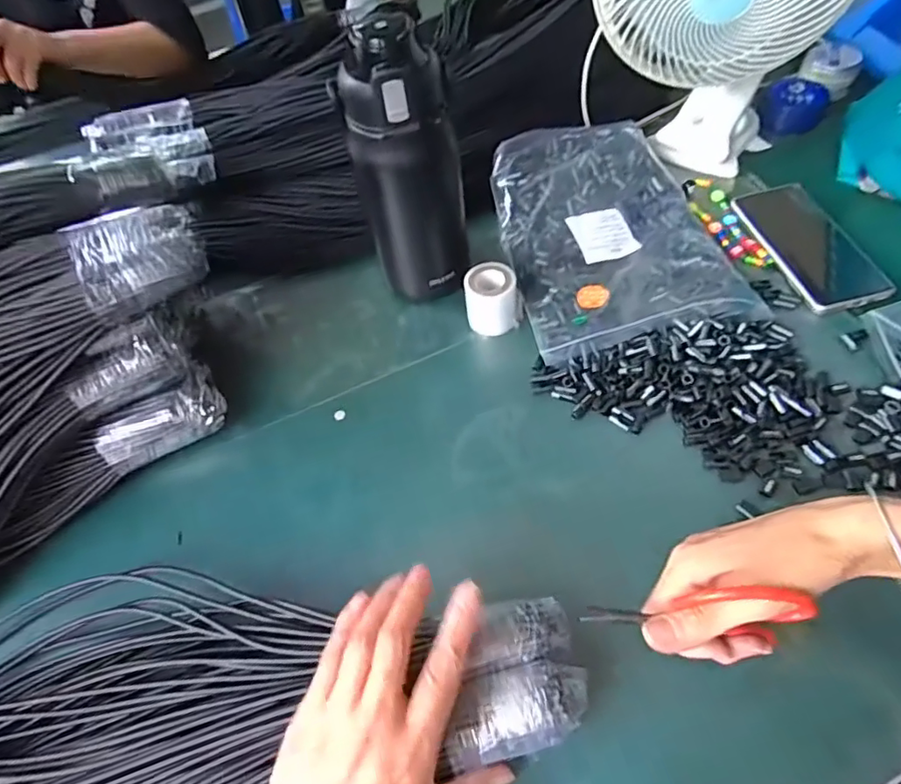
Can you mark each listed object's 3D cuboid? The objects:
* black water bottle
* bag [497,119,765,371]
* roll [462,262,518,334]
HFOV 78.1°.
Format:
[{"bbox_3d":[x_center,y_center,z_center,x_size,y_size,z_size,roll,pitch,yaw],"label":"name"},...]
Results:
[{"bbox_3d":[-0.037,-0.185,0.486,0.081,0.239,0.071,27,62,25],"label":"black water bottle"},{"bbox_3d":[0.157,-0.163,0.563,0.204,0.062,0.281,-11,55,-1],"label":"bag"},{"bbox_3d":[0.038,-0.085,0.519,0.048,0.055,0.041,-4,54,6],"label":"roll"}]

